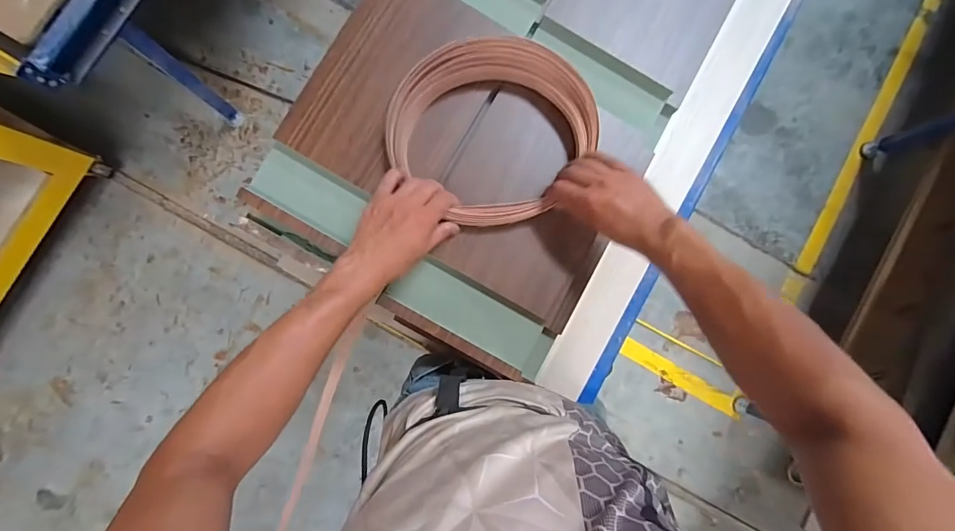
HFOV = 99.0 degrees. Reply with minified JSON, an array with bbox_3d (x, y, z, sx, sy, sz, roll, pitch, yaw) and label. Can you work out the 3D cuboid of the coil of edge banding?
[{"bbox_3d":[0.017,-0.183,0.531,0.245,0.038,0.246,0,87,-3],"label":"coil of edge banding"}]

